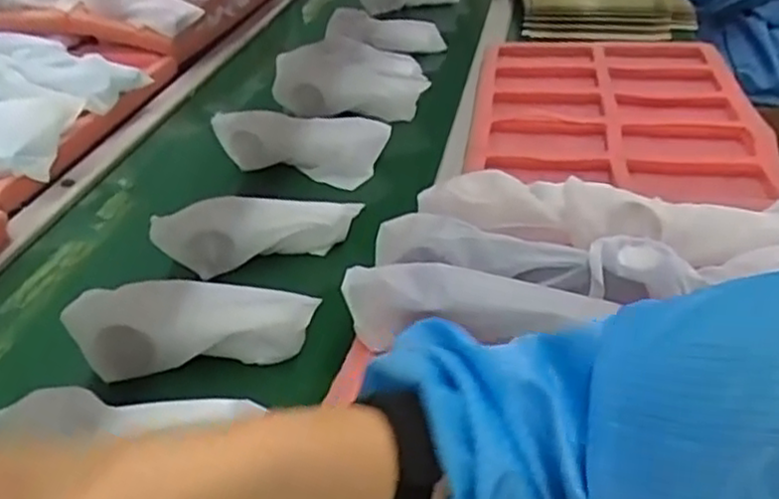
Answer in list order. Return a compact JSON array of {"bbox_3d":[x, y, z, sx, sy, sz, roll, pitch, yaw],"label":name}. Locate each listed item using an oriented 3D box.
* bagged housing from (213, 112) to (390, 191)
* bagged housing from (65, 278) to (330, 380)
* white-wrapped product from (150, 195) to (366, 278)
[{"bbox_3d":[-0.110,-0.122,0.850,0.203,0.063,0.070,1,38,9],"label":"bagged housing"},{"bbox_3d":[-0.155,0.060,0.568,0.184,0.073,0.052,-6,38,0],"label":"bagged housing"},{"bbox_3d":[-0.128,-0.019,0.687,0.204,0.063,0.037,-11,38,-7],"label":"white-wrapped product"}]

